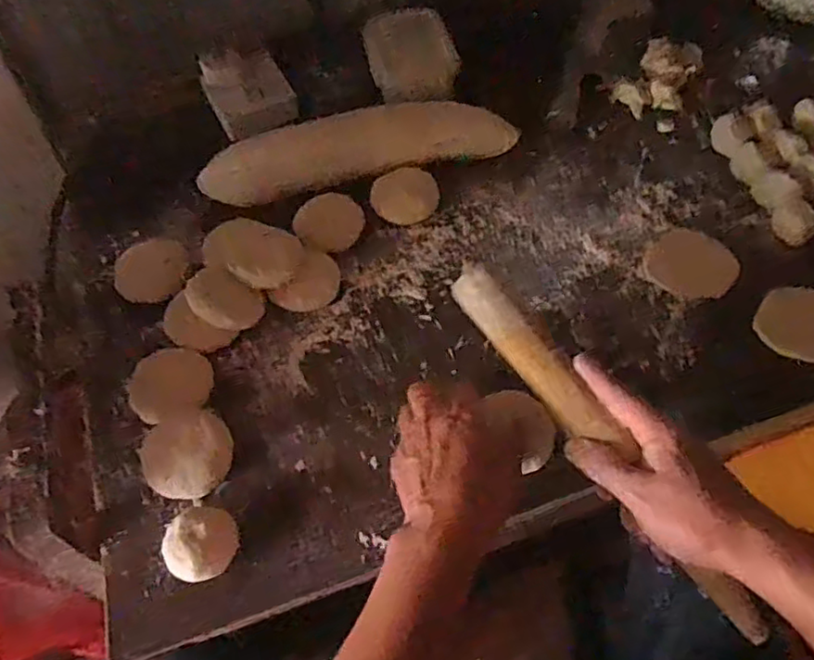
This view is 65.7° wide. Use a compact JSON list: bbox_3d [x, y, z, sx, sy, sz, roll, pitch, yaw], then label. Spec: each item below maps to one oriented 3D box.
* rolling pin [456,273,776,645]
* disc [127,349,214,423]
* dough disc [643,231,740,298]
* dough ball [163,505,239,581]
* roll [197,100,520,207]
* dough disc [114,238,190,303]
[{"bbox_3d":[0.127,0.066,0.433,0.029,0.035,0.307,-29,65,-15],"label":"rolling pin"},{"bbox_3d":[-0.196,0.044,0.524,0.064,0.013,0.059,-1,59,1],"label":"disc"},{"bbox_3d":[0.267,-0.062,0.590,0.076,0.004,0.076,-1,59,1],"label":"dough disc"},{"bbox_3d":[-0.148,0.153,0.454,0.048,0.036,0.050,25,63,16],"label":"dough ball"},{"bbox_3d":[-0.047,-0.185,0.647,0.316,0.051,0.056,-12,59,-5],"label":"roll"},{"bbox_3d":[-0.238,-0.056,0.589,0.066,0.004,0.076,-34,59,-16],"label":"dough disc"}]

